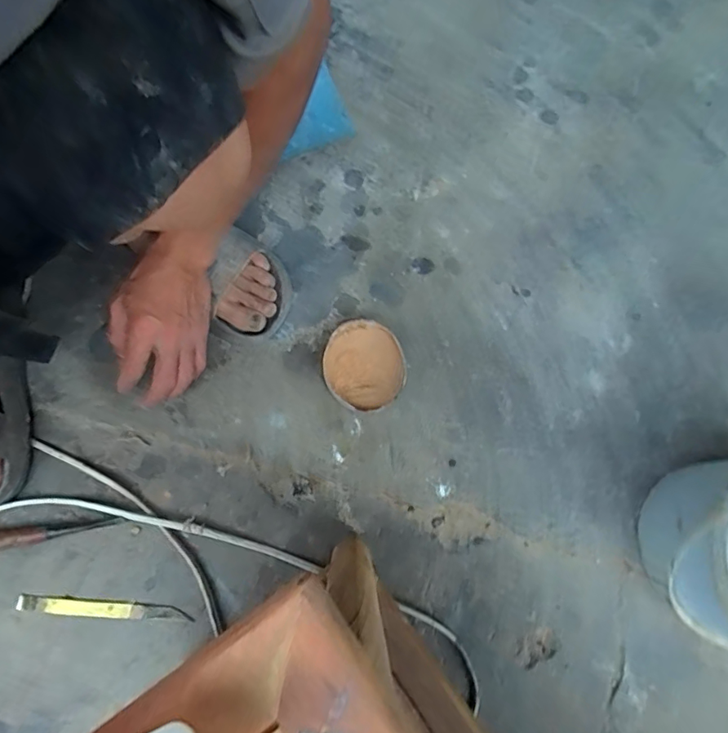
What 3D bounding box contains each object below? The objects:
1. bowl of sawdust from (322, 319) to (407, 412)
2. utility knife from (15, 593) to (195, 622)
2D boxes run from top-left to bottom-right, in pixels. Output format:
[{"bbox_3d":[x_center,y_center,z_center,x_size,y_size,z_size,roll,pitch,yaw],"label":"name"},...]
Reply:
[{"bbox_3d":[0.000,0.001,0.546,0.088,0.033,0.098,-14,77,-2],"label":"bowl of sawdust"},{"bbox_3d":[-0.275,0.257,0.511,0.181,0.006,0.019,5,78,3],"label":"utility knife"}]

